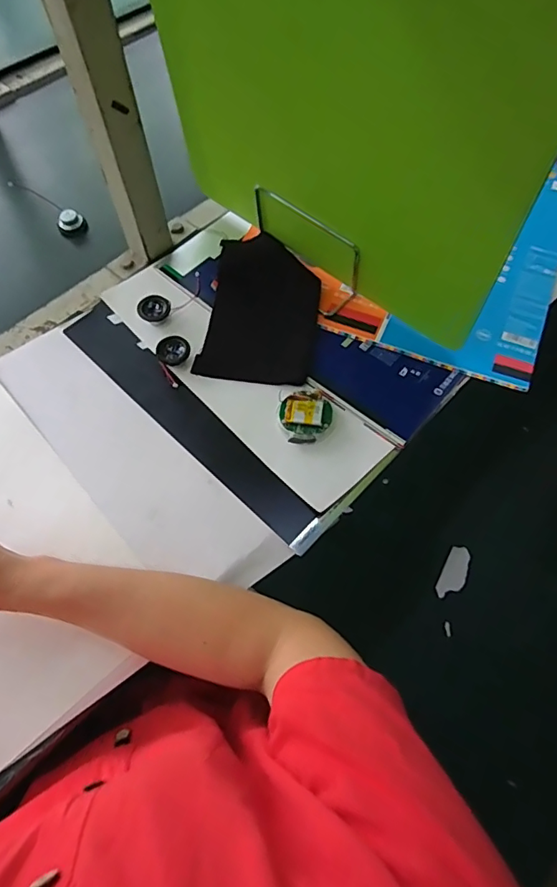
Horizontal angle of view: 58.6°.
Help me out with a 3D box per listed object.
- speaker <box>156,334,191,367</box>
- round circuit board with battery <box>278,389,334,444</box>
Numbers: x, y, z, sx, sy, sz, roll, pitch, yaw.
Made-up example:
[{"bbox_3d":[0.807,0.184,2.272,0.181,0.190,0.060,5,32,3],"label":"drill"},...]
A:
[{"bbox_3d":[-0.112,-0.099,0.528,0.032,0.009,0.034,41,70,19],"label":"speaker"},{"bbox_3d":[0.028,-0.028,0.496,0.051,0.012,0.052,0,63,1],"label":"round circuit board with battery"}]

